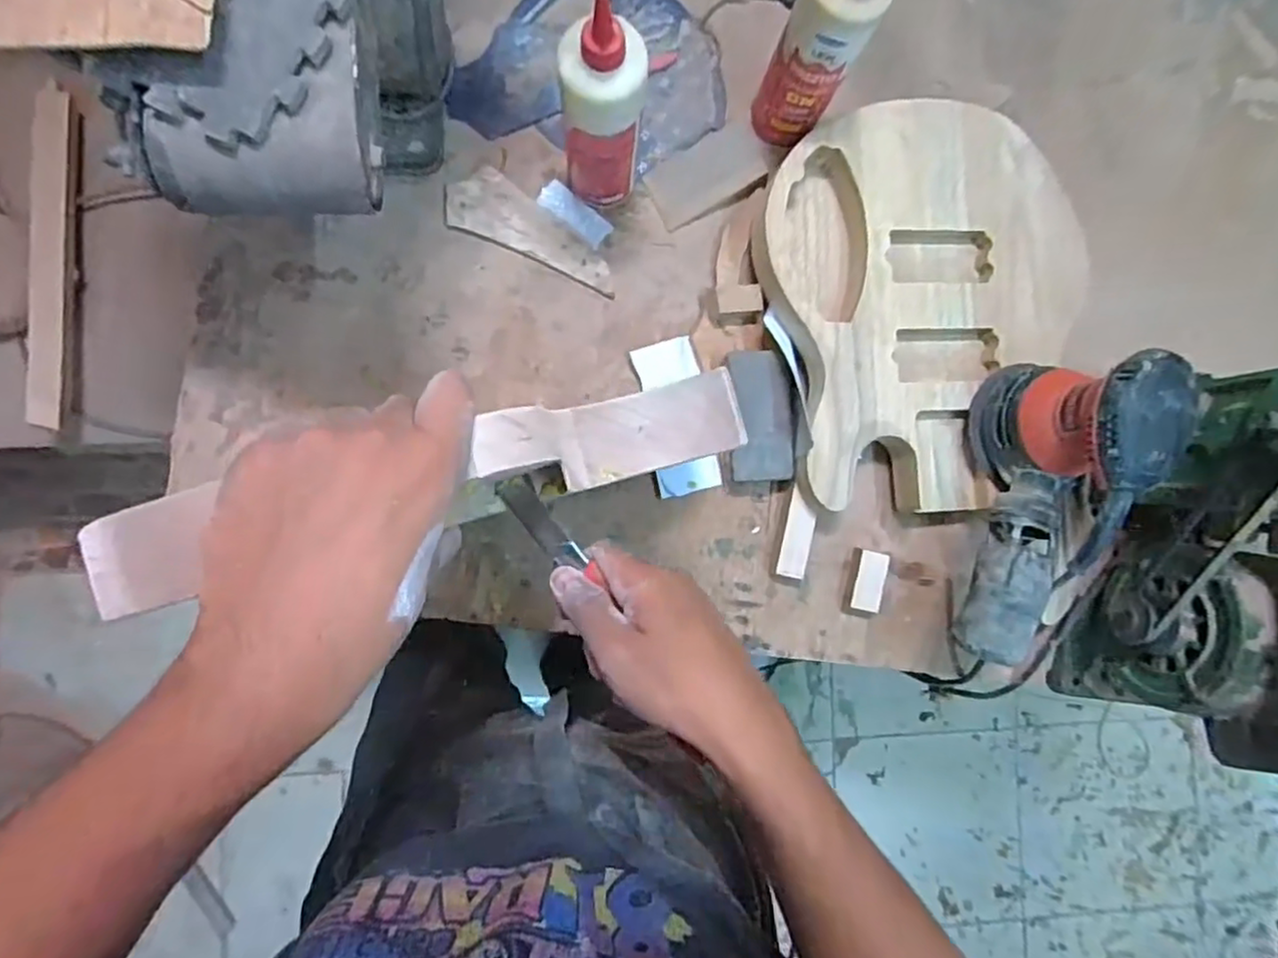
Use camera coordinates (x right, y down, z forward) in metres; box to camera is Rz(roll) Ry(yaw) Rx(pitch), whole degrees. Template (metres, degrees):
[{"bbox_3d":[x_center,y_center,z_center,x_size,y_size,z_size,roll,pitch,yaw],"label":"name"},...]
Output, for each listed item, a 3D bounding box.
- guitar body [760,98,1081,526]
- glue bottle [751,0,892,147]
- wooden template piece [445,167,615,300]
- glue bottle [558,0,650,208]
[{"bbox_3d":[0.280,-0.163,0.640,0.311,0.043,0.377,-14,90,-5],"label":"guitar body"},{"bbox_3d":[0.148,-0.357,0.555,0.064,0.217,0.054,26,87,-4],"label":"glue bottle"},{"bbox_3d":[-0.098,-0.241,0.646,0.172,0.010,0.065,22,87,-4],"label":"wooden template piece"},{"bbox_3d":[-0.030,-0.284,0.542,0.062,0.218,0.052,1,89,-5],"label":"glue bottle"}]

